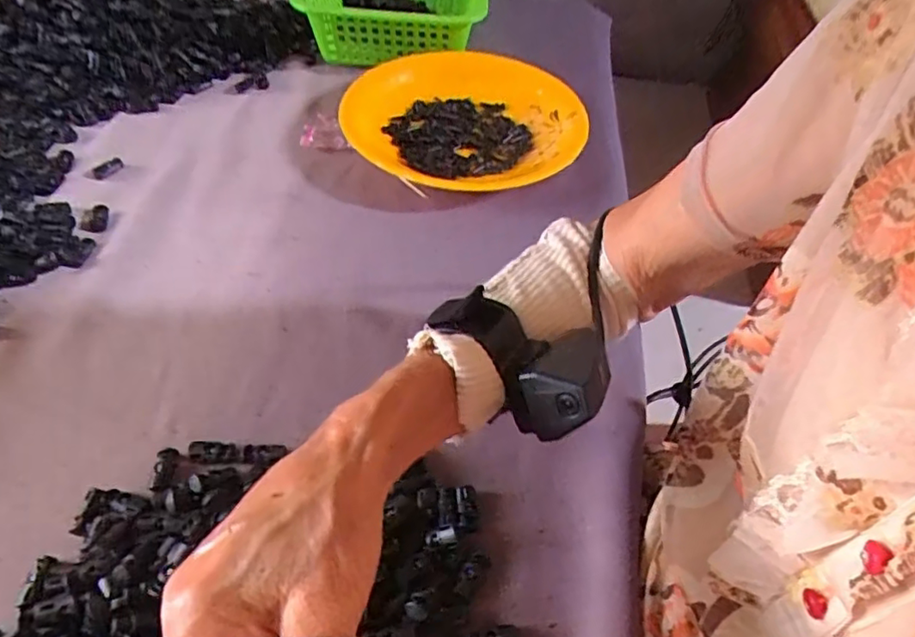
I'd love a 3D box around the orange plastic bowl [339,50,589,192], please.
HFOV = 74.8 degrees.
[{"bbox_3d":[0.011,-0.206,0.625,0.242,0.037,0.238,2,50,-3],"label":"orange plastic bowl"}]

